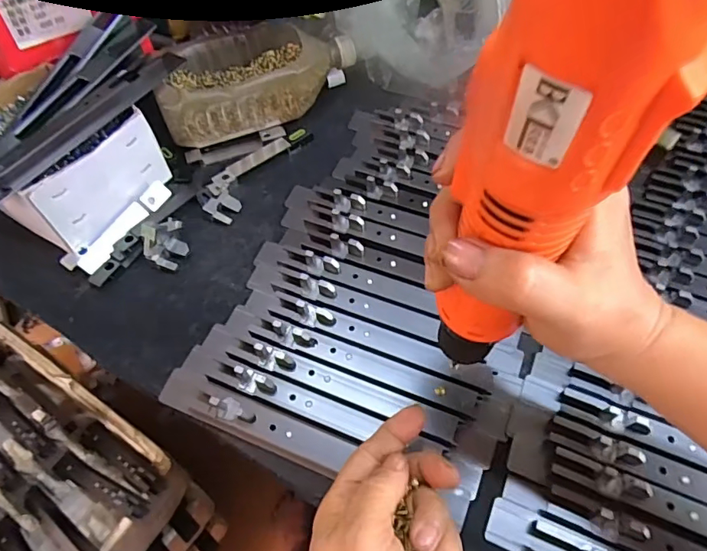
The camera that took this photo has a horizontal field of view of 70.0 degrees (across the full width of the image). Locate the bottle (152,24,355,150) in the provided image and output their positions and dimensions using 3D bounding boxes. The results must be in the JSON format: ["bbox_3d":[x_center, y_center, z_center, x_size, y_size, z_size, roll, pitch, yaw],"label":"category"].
[{"bbox_3d":[-0.107,-0.203,0.517,0.180,0.064,0.120,-20,57,-10],"label":"bottle"}]

